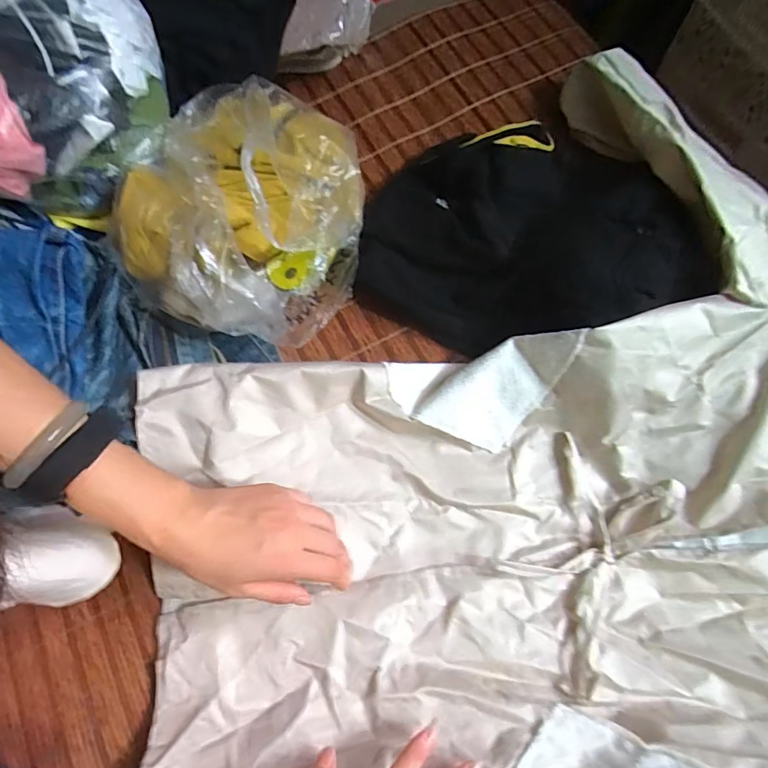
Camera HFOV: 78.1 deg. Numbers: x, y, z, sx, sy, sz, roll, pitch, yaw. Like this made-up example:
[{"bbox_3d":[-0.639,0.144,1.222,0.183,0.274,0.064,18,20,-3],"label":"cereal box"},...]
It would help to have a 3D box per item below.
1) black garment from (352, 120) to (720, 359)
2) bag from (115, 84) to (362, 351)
[{"bbox_3d":[0.150,-0.166,0.521,0.347,0.083,0.251,7,71,3],"label":"black garment"},{"bbox_3d":[-0.151,-0.192,0.508,0.245,0.116,0.272,7,71,3],"label":"bag"}]

